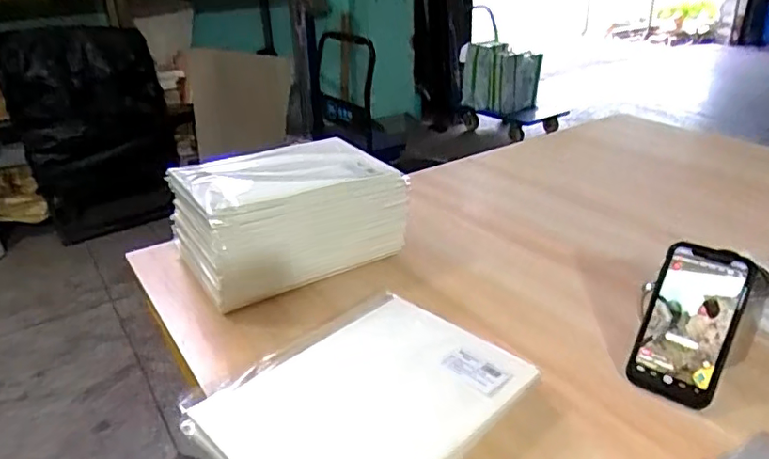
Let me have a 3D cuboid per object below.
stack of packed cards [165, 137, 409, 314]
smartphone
[{"bbox_3d":[-0.136,-0.019,0.783,0.274,0.148,0.196,-17,31,-26],"label":"stack of packed cards"},{"bbox_3d":[0.300,0.091,0.549,0.076,0.153,0.013,20,-2,32],"label":"smartphone"}]

